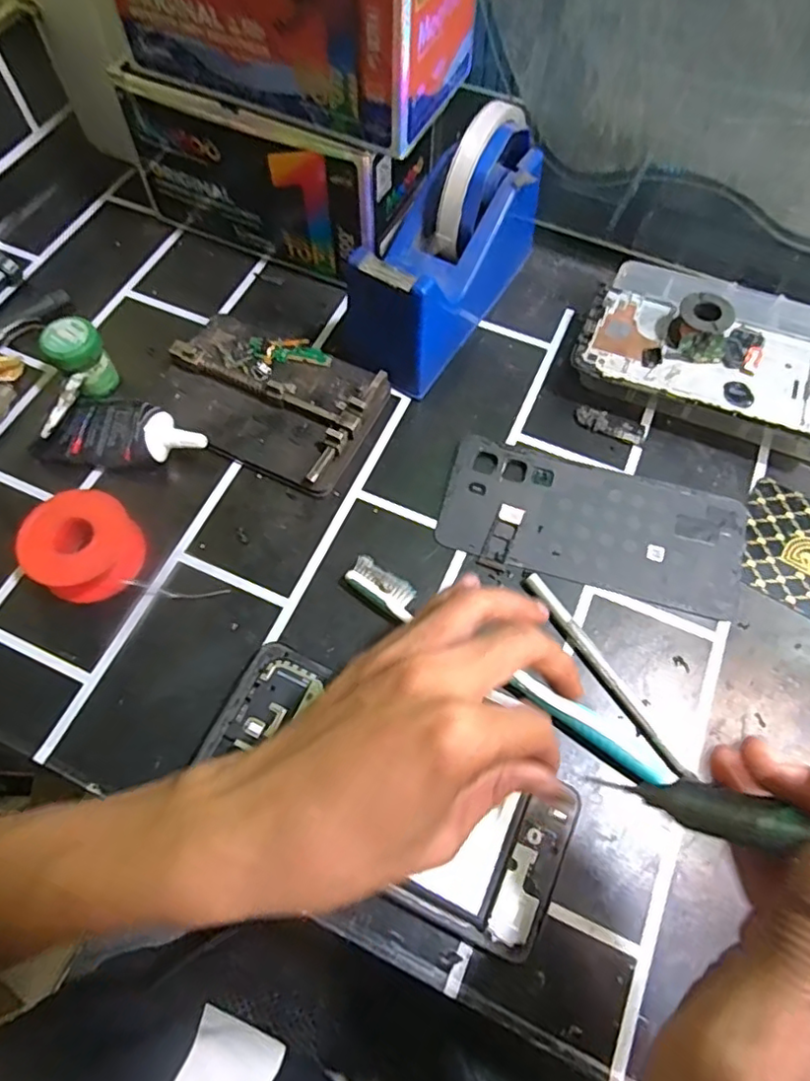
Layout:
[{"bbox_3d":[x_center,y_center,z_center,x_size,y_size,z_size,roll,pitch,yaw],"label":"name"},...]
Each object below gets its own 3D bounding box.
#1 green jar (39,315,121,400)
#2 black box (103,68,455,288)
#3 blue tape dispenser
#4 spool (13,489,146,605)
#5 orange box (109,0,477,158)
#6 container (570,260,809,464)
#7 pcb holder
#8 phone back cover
[{"bbox_3d":[-0.190,-0.105,0.359,0.030,0.042,0.030,-37,71,-18],"label":"green jar"},{"bbox_3d":[-0.083,-0.241,0.397,0.185,0.095,0.071,23,66,9],"label":"black box"},{"bbox_3d":[0.023,-0.179,0.365,0.063,0.103,0.152,30,67,12],"label":"blue tape dispenser"},{"bbox_3d":[-0.168,0.002,0.315,0.047,0.029,0.052,37,69,15],"label":"spool"},{"bbox_3d":[-0.059,-0.290,0.312,0.172,0.092,0.084,23,66,9],"label":"orange box"},{"bbox_3d":[0.201,-0.115,0.369,0.176,0.046,0.108,21,65,8],"label":"container"},{"bbox_3d":[-0.084,-0.088,0.365,0.129,0.022,0.086,24,66,10],"label":"pcb holder"},{"bbox_3d":[0.105,-0.010,0.337,0.165,0.007,0.073,17,65,6],"label":"phone back cover"}]

